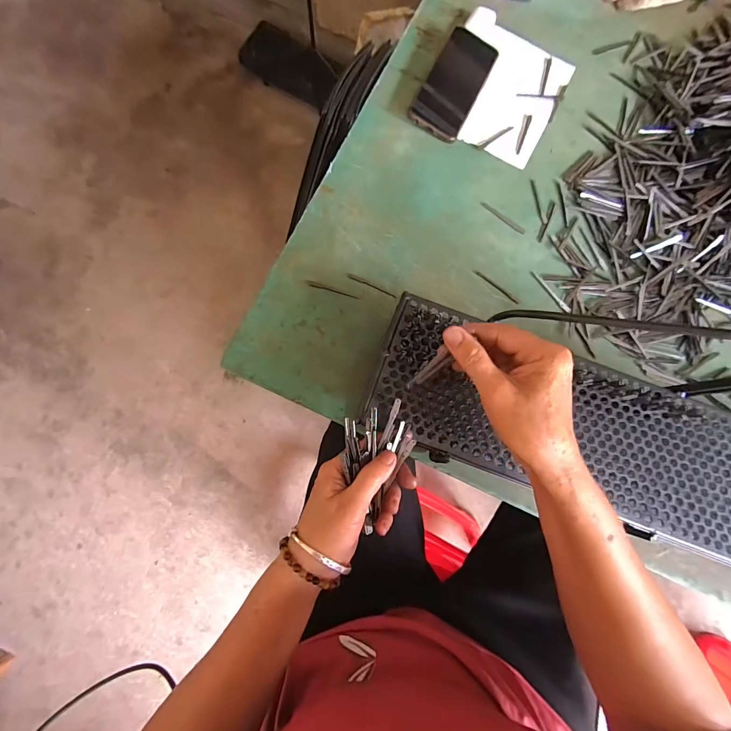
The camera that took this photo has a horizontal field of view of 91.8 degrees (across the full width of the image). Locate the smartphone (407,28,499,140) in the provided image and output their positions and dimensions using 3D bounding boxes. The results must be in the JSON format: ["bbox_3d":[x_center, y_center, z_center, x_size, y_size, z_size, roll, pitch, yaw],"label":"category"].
[{"bbox_3d":[0.123,-0.389,0.488,0.073,0.014,0.165,26,80,2],"label":"smartphone"}]

